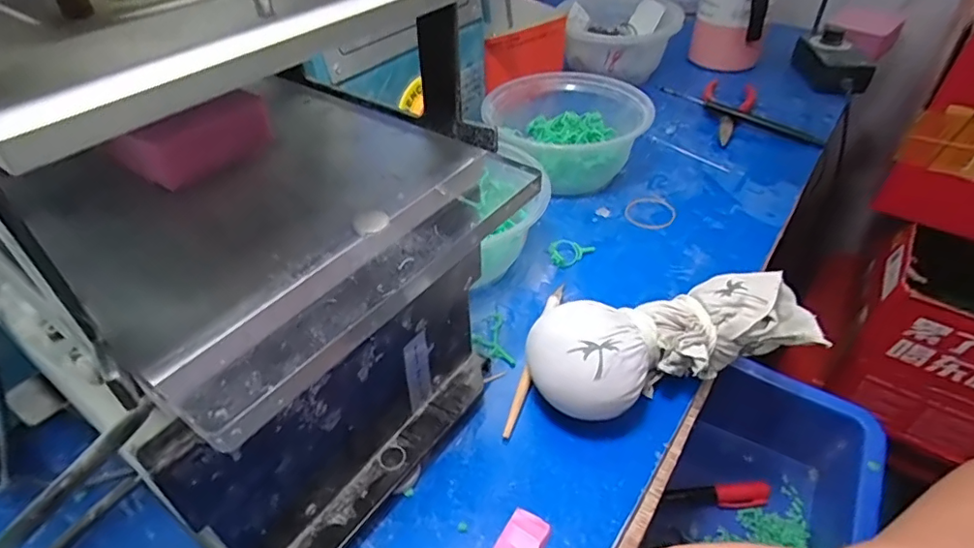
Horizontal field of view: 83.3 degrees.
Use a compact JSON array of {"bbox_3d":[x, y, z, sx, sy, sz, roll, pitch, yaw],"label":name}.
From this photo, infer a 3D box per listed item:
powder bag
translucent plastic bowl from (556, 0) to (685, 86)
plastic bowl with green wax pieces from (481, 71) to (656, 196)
[{"bbox_3d":[0.100,0.040,0.299,0.156,0.053,0.059,-9,42,-9],"label":"powder bag"},{"bbox_3d":[0.149,-0.274,0.622,0.133,0.064,0.126,8,43,10],"label":"translucent plastic bowl"},{"bbox_3d":[0.067,-0.118,0.467,0.120,0.062,0.124,-1,42,0],"label":"plastic bowl with green wax pieces"}]

